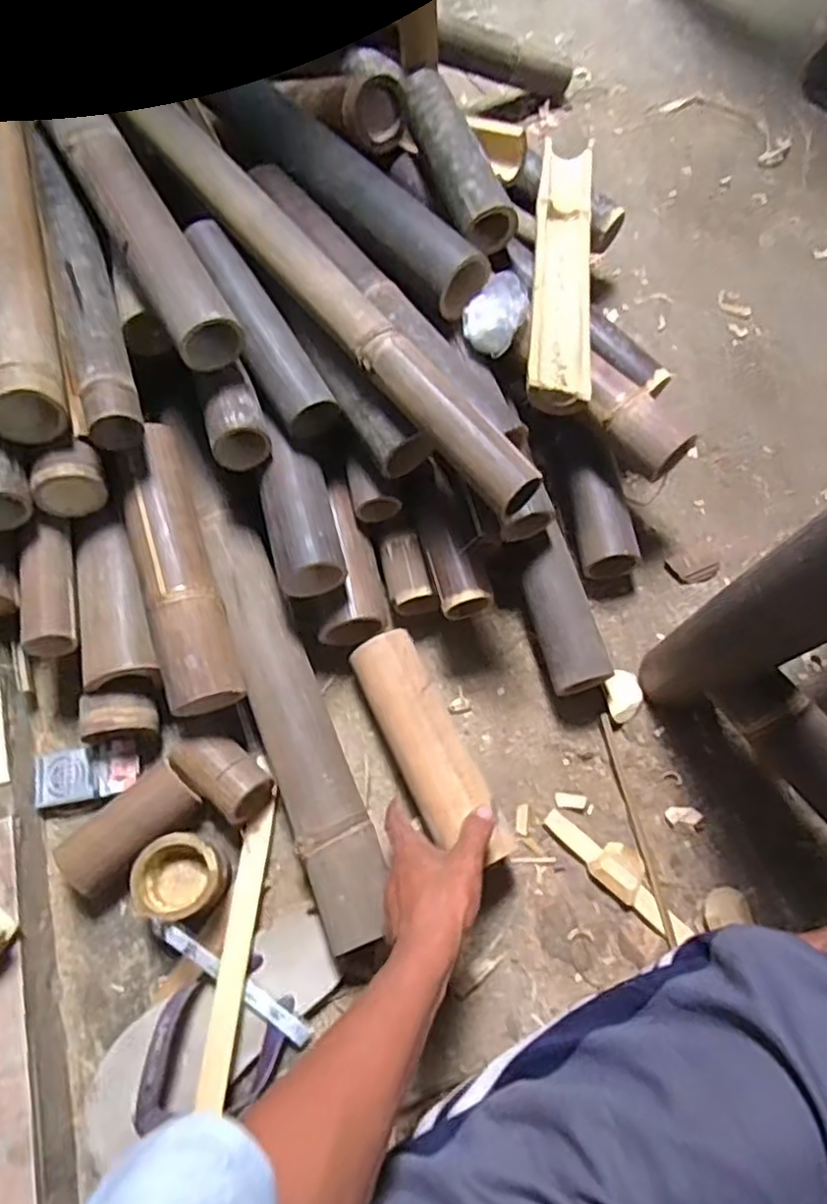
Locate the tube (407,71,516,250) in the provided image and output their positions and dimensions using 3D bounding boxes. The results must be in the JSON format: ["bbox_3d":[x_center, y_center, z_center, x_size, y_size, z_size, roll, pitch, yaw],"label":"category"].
[{"bbox_3d":[0.045,-0.525,0.799,0.058,0.051,0.254,-20,70,-9],"label":"tube"}]

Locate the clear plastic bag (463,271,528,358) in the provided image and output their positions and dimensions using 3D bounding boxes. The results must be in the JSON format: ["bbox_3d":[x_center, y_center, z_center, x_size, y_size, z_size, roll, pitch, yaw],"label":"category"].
[{"bbox_3d":[0.089,-0.314,0.734,0.057,0.048,0.072,25,69,9],"label":"clear plastic bag"}]

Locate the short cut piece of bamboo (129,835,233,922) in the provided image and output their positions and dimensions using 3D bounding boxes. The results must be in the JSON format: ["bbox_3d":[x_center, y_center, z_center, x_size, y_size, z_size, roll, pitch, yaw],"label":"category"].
[{"bbox_3d":[-0.213,0.254,0.632,0.080,0.069,0.073,5,68,0],"label":"short cut piece of bamboo"}]

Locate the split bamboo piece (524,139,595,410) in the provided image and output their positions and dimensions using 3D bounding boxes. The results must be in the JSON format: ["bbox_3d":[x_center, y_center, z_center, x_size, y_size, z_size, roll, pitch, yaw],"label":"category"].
[{"bbox_3d":[0.169,-0.378,0.763,0.066,0.043,0.413,7,68,2],"label":"split bamboo piece"}]

